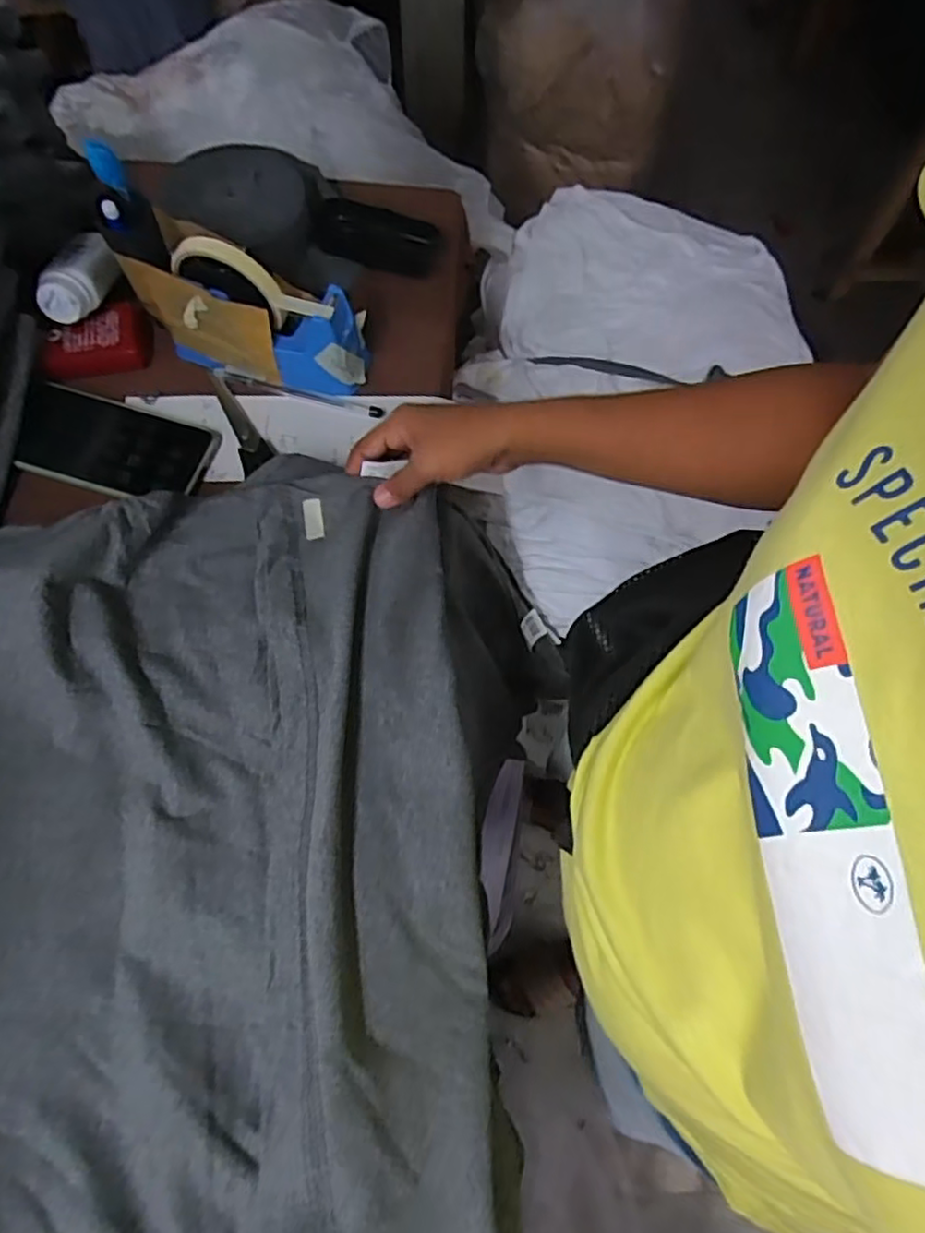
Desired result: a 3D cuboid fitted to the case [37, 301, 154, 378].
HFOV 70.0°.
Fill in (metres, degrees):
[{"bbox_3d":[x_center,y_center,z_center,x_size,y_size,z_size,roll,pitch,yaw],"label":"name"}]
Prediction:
[{"bbox_3d":[-0.299,-0.225,0.541,0.084,0.031,0.049,-14,69,-6],"label":"case"}]

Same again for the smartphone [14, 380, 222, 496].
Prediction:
[{"bbox_3d":[-0.274,-0.139,0.521,0.150,0.014,0.079,14,69,5],"label":"smartphone"}]

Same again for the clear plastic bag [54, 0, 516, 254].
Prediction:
[{"bbox_3d":[-0.187,-0.578,0.763,0.489,0.097,0.264,2,69,1],"label":"clear plastic bag"}]

